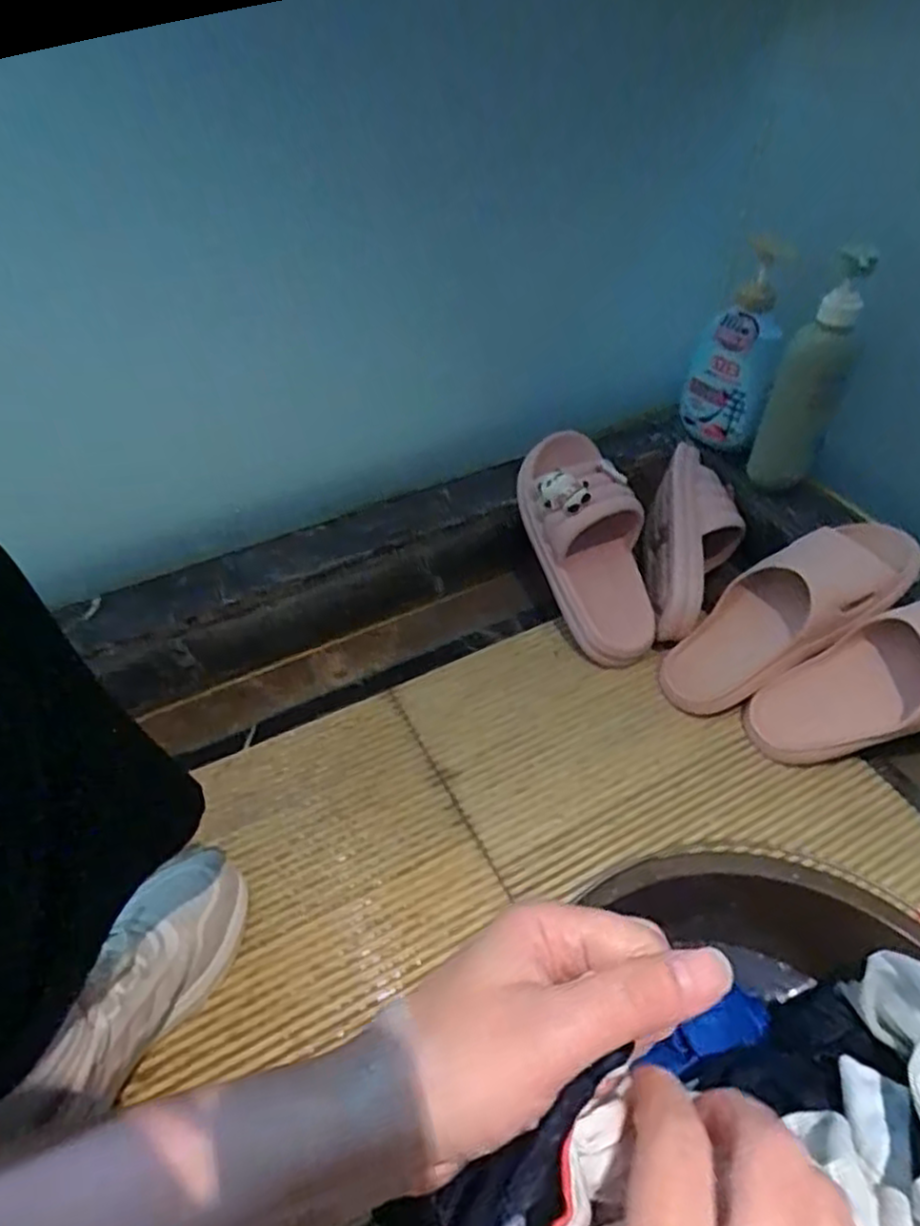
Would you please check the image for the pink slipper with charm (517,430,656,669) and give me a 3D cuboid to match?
[{"bbox_3d":[0.131,-0.066,0.719,0.097,0.076,0.242,-18,90,-15],"label":"pink slipper with charm"}]

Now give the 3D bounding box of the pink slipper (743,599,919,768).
[{"bbox_3d":[0.378,0.055,0.612,0.258,0.064,0.094,-30,43,21],"label":"pink slipper"}]

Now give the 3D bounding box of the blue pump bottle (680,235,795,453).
[{"bbox_3d":[0.298,-0.285,0.766,0.082,0.199,0.061,12,48,13],"label":"blue pump bottle"}]

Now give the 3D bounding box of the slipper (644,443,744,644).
[{"bbox_3d":[0.250,-0.074,0.758,0.097,0.094,0.233,9,66,10],"label":"slipper"}]

